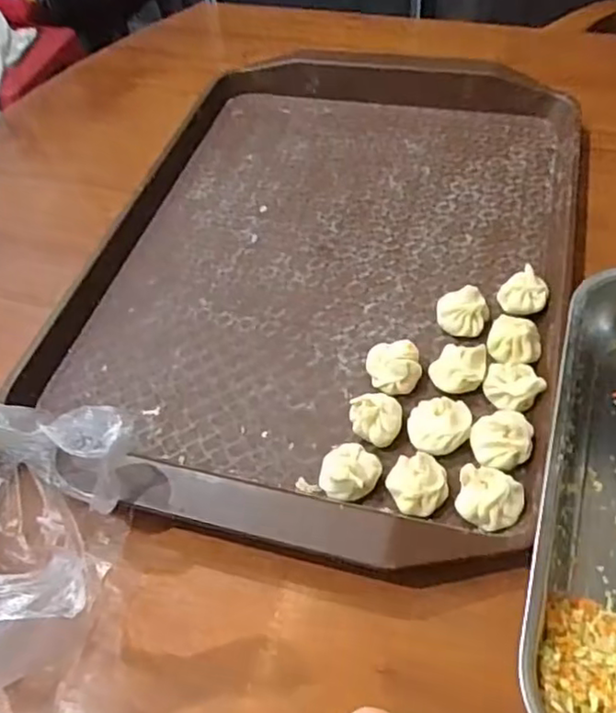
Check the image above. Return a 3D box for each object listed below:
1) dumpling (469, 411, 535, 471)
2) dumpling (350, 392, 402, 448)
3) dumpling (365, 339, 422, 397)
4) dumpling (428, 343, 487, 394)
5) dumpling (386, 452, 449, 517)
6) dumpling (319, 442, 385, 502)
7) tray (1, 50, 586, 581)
[{"bbox_3d":[0.099,0.043,0.322,0.028,0.020,0.026,-3,53,4],"label":"dumpling"},{"bbox_3d":[0.037,0.034,0.337,0.026,0.020,0.026,-3,53,4],"label":"dumpling"},{"bbox_3d":[0.048,0.007,0.355,0.028,0.022,0.029,-6,53,2],"label":"dumpling"},{"bbox_3d":[0.082,0.008,0.350,0.029,0.021,0.025,11,55,14],"label":"dumpling"},{"bbox_3d":[0.053,0.063,0.310,0.028,0.018,0.028,5,54,10],"label":"dumpling"},{"bbox_3d":[0.021,0.058,0.320,0.028,0.021,0.029,-3,53,4],"label":"dumpling"},{"bbox_3d":[0.014,-0.080,0.421,0.299,0.029,0.418,11,55,14],"label":"tray"}]

